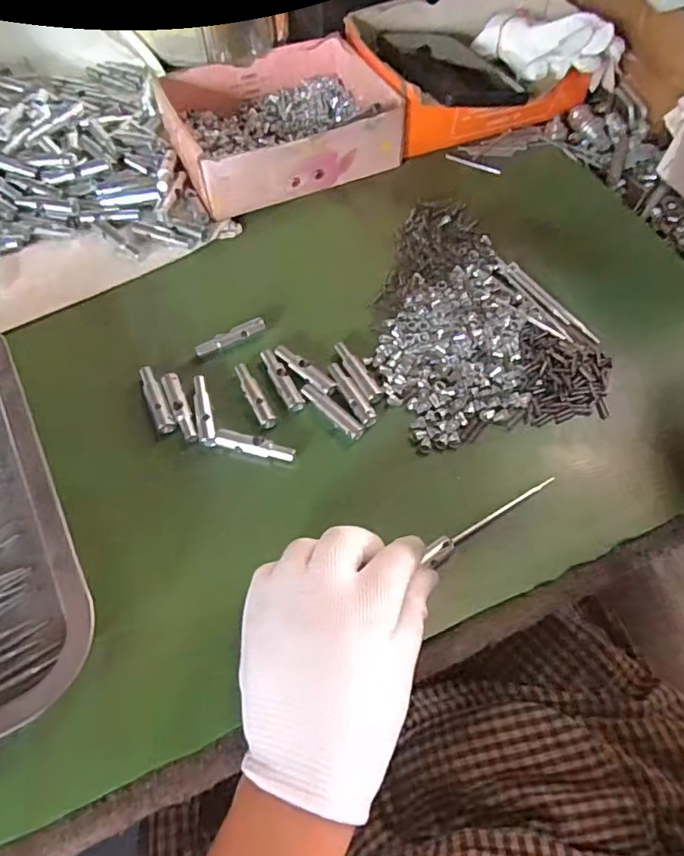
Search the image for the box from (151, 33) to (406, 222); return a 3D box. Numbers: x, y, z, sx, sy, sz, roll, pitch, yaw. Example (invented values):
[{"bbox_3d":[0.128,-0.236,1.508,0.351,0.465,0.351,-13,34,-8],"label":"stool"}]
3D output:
[{"bbox_3d":[-0.052,-0.267,0.462,0.175,0.052,0.142,-22,65,-11],"label":"box"}]

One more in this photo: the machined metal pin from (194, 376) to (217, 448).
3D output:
[{"bbox_3d":[-0.091,-0.012,0.355,0.011,0.007,0.051,-12,64,-6],"label":"machined metal pin"}]

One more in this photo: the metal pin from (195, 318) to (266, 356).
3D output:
[{"bbox_3d":[-0.078,-0.064,0.379,0.052,0.006,0.008,-26,66,-12],"label":"metal pin"}]

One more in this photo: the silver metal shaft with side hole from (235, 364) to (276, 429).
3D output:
[{"bbox_3d":[-0.058,-0.023,0.360,0.011,0.007,0.052,-25,66,-12],"label":"silver metal shaft with side hole"}]

